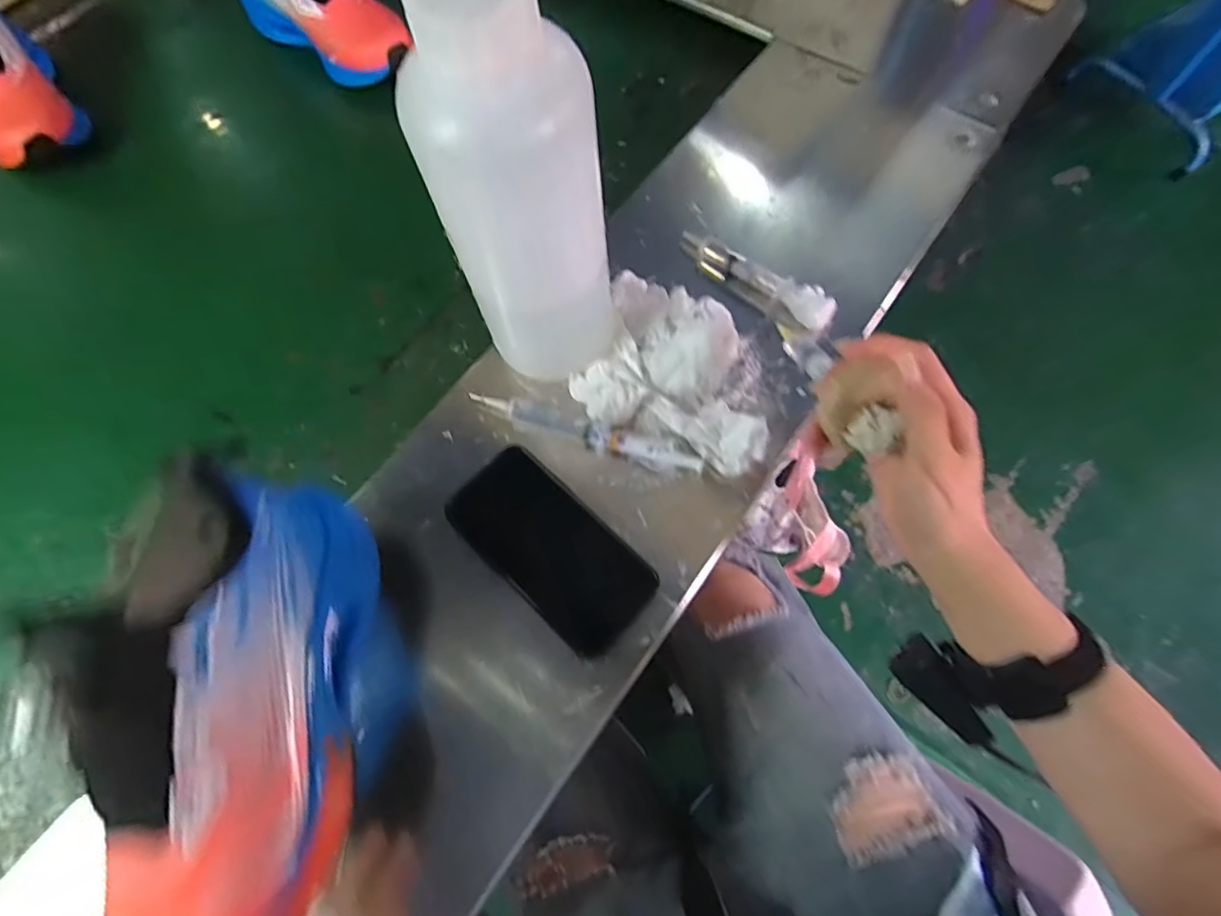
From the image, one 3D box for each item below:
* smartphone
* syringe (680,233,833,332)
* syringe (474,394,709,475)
[{"bbox_3d":[-0.040,0.060,0.386,0.142,0.009,0.072,42,83,9],"label":"smartphone"},{"bbox_3d":[0.115,-0.145,0.460,0.136,0.026,0.024,38,75,15],"label":"syringe"},{"bbox_3d":[-0.020,-0.019,0.418,0.175,0.026,0.019,16,70,8],"label":"syringe"}]

